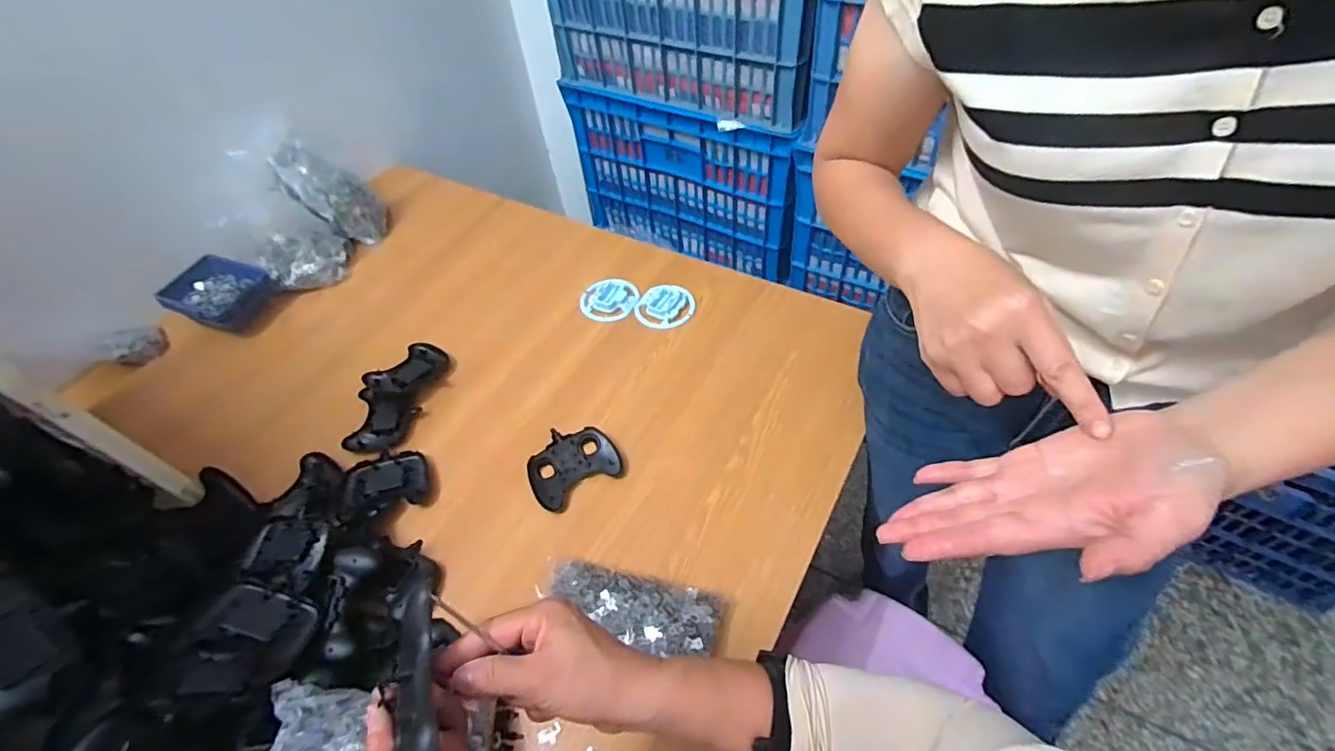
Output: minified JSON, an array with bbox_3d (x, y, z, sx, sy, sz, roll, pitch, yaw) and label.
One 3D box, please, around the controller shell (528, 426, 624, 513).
[{"bbox_3d":[-0.134,0.123,0.788,0.124,0.023,0.102,-31,54,-18],"label":"controller shell"}]

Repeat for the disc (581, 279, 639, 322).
[{"bbox_3d":[-0.104,-0.136,1.000,0.103,0.013,0.093,-16,61,1],"label":"disc"}]

